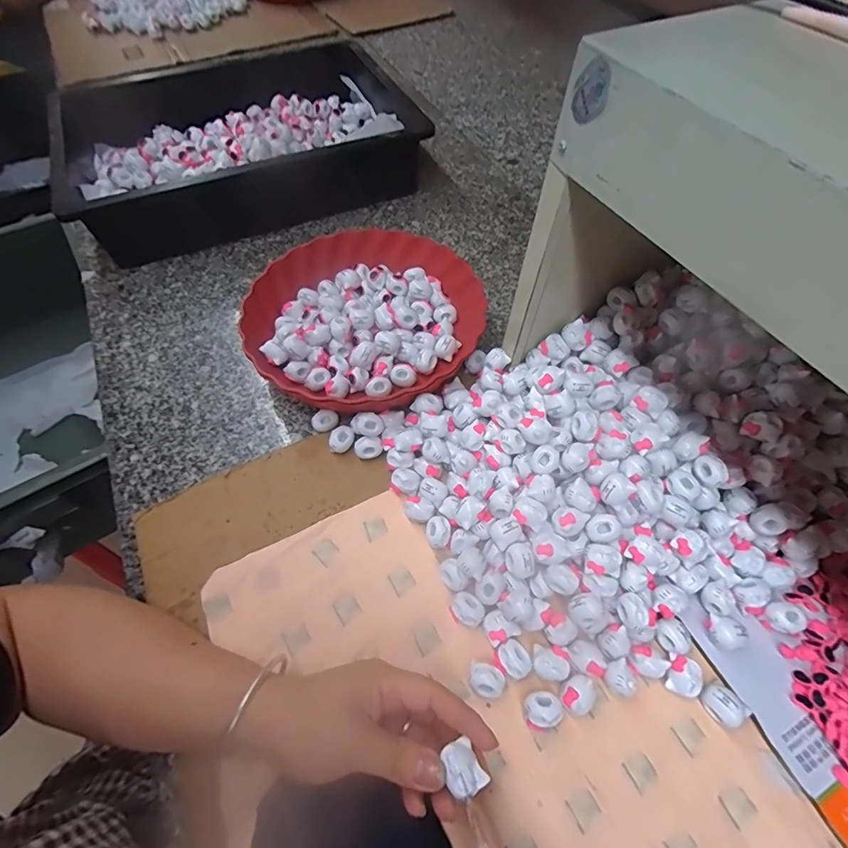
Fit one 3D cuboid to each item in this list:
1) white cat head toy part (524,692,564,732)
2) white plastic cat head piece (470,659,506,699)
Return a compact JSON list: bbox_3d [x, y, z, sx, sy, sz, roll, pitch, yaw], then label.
[{"bbox_3d":[0.081,0.196,0.301,0.024,0.016,0.021,-7,57,-4],"label":"white cat head toy part"},{"bbox_3d":[0.044,0.179,0.307,0.023,0.018,0.020,8,57,6],"label":"white plastic cat head piece"}]

